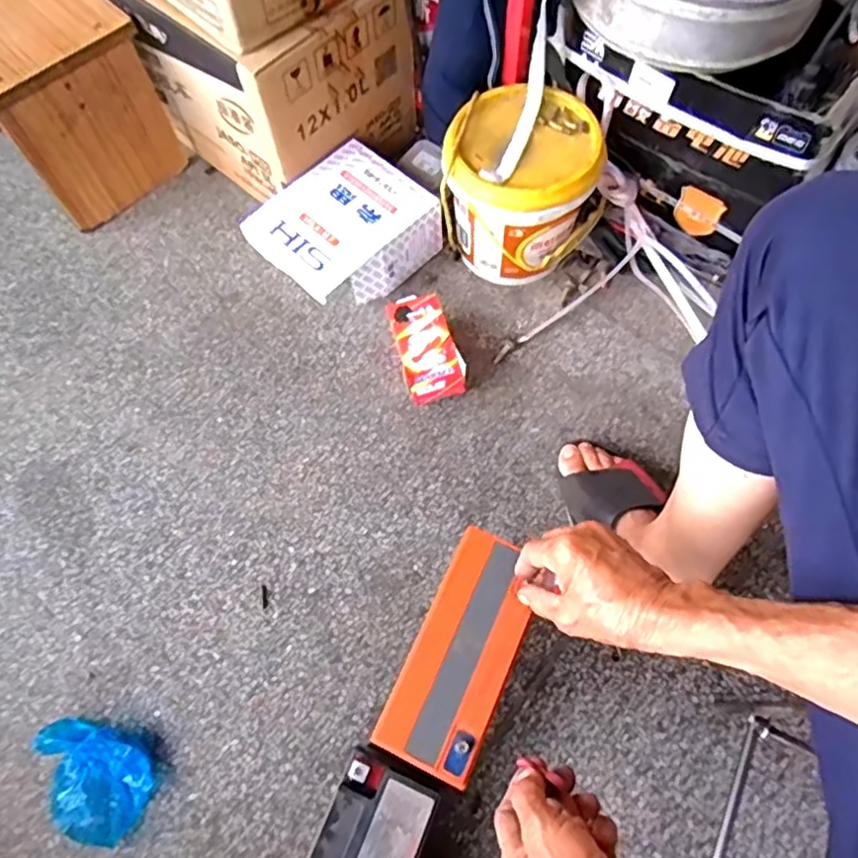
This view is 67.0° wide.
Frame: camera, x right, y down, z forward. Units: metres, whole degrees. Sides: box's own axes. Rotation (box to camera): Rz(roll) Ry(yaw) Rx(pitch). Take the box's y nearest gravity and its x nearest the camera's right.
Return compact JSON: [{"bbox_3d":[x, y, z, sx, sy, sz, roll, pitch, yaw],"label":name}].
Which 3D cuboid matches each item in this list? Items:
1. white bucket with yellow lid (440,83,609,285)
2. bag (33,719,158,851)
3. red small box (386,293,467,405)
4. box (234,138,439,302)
[{"bbox_3d":[0.115,-0.282,0.789,0.180,0.179,0.159,12,66,7],"label":"white bucket with yellow lid"},{"bbox_3d":[-0.317,0.324,0.601,0.116,0.038,0.083,27,69,13],"label":"bag"},{"bbox_3d":[-0.004,-0.096,0.767,0.068,0.069,0.120,-15,66,-6],"label":"red small box"},{"bbox_3d":[-0.108,-0.243,0.821,0.193,0.098,0.165,-41,70,-16],"label":"box"}]

